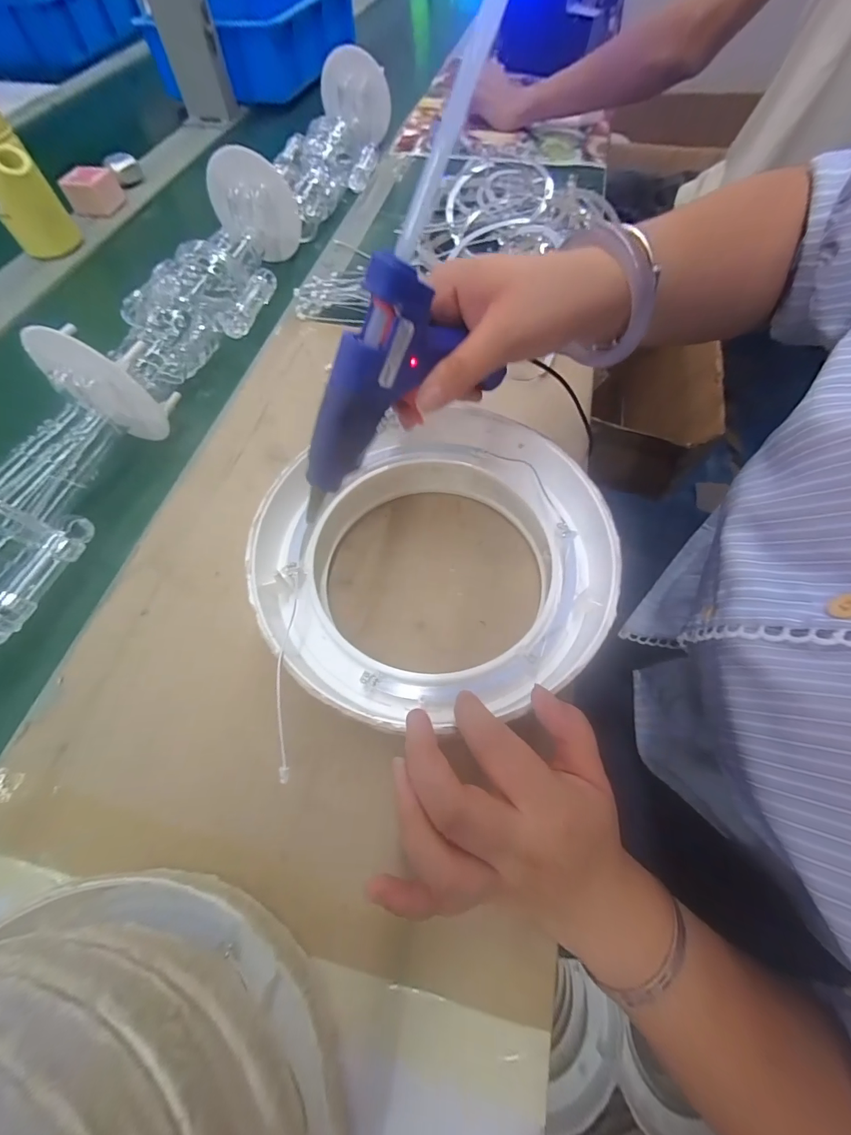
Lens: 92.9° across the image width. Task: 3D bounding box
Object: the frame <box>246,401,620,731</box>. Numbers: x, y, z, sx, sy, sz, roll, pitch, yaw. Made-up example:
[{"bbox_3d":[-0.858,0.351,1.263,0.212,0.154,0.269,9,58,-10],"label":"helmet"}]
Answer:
[{"bbox_3d":[0.005,-0.011,0.270,0.213,0.058,0.213,0,64,1],"label":"frame"}]

